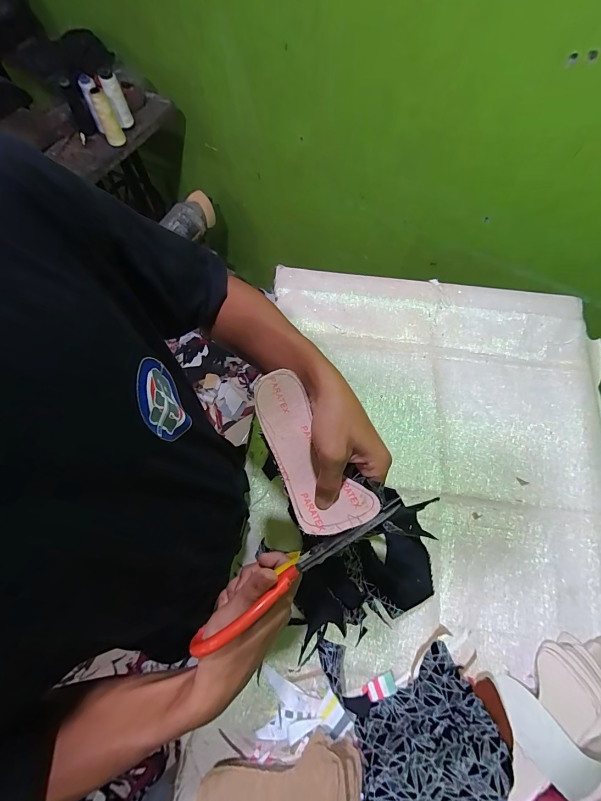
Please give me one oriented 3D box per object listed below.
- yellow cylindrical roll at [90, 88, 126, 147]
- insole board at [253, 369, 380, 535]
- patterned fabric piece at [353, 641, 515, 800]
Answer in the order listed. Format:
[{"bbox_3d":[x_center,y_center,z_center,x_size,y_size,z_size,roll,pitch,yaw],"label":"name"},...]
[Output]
[{"bbox_3d":[-0.488,-0.711,0.871,0.045,0.115,0.047,-22,46,-8],"label":"yellow cylindrical roll"},{"bbox_3d":[0.004,0.048,0.319,0.064,0.032,0.151,-28,86,-10],"label":"insole board"},{"bbox_3d":[0.159,0.434,0.414,0.176,0.063,0.120,-32,71,-11],"label":"patterned fabric piece"}]

